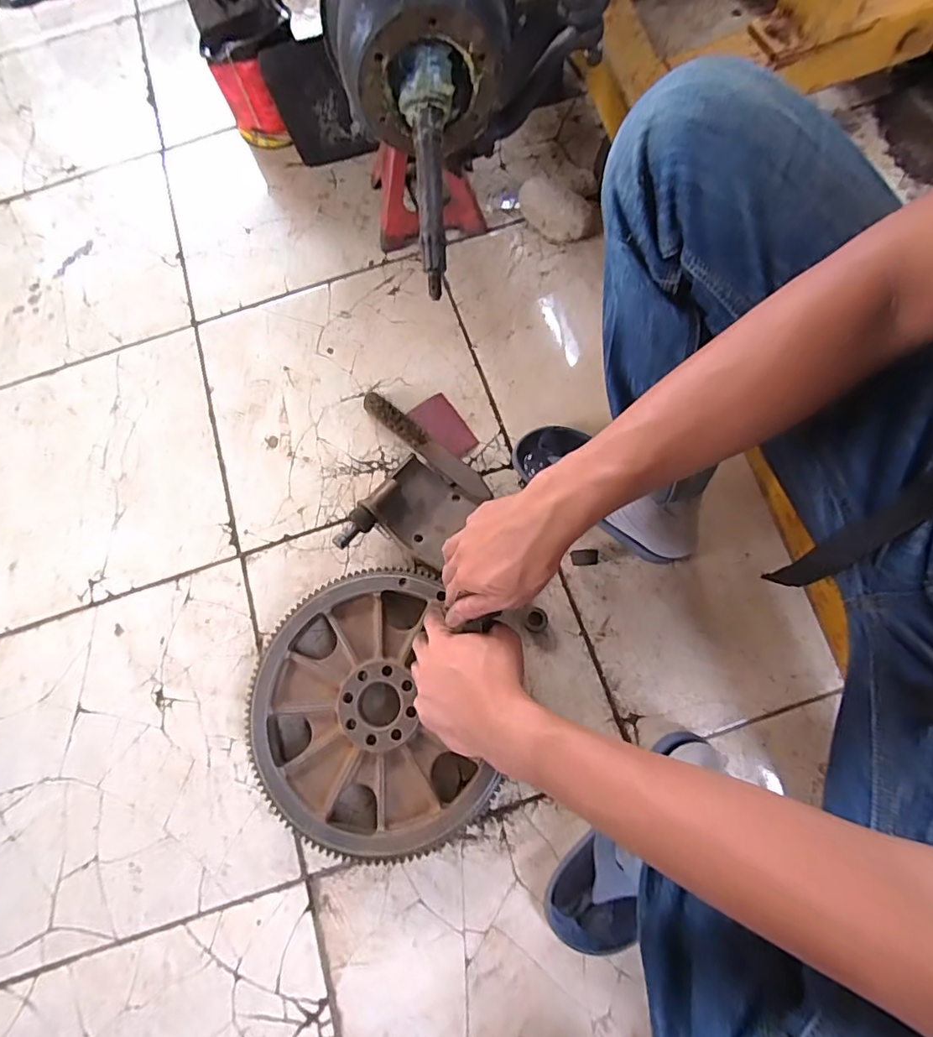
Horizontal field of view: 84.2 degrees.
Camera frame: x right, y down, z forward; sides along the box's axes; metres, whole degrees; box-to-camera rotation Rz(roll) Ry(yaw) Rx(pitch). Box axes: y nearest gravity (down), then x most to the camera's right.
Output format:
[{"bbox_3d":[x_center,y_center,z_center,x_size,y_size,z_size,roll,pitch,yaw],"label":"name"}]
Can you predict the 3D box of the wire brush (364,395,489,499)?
[{"bbox_3d":[-0.058,-0.106,0.736,0.233,0.040,0.031,38,79,11],"label":"wire brush"}]

